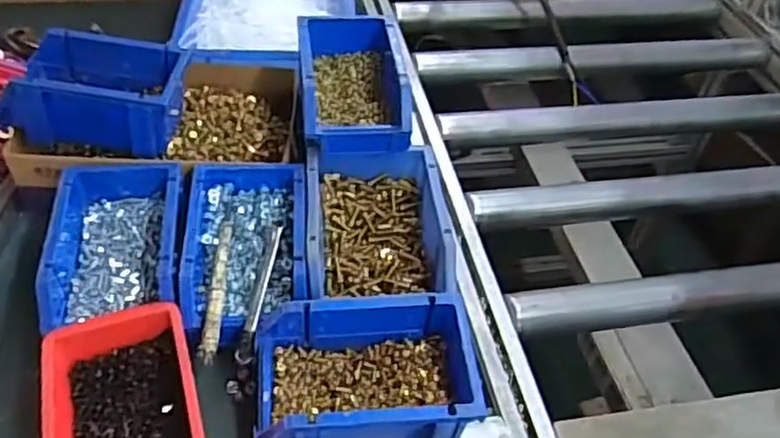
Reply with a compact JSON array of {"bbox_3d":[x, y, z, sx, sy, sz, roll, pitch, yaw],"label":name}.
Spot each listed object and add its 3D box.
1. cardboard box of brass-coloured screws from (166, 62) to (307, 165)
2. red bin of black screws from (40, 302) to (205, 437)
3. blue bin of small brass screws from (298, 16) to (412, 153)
[{"bbox_3d":[-0.164,-0.110,0.704,0.127,0.057,0.171,-2,47,-8],"label":"cardboard box of brass-coloured screws"},{"bbox_3d":[-0.189,0.137,0.478,0.100,0.053,0.154,-12,49,-17],"label":"red bin of black screws"},{"bbox_3d":[-0.038,-0.140,0.663,0.099,0.060,0.165,-3,47,-8],"label":"blue bin of small brass screws"}]

